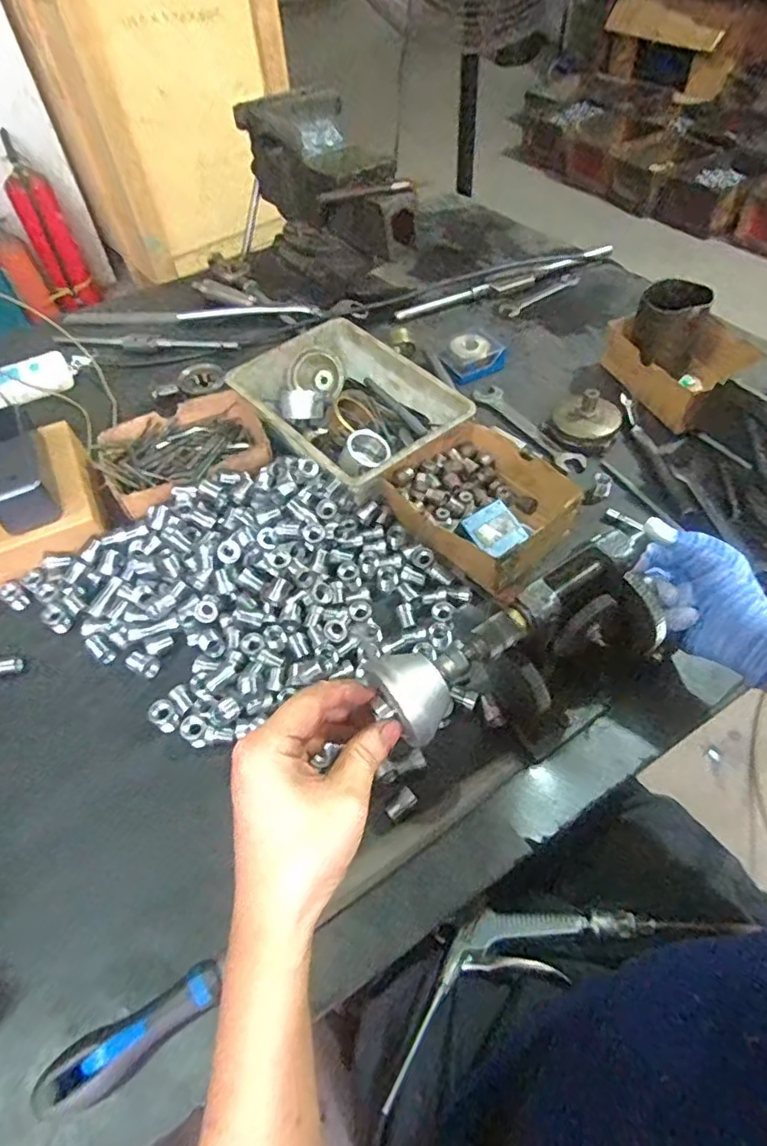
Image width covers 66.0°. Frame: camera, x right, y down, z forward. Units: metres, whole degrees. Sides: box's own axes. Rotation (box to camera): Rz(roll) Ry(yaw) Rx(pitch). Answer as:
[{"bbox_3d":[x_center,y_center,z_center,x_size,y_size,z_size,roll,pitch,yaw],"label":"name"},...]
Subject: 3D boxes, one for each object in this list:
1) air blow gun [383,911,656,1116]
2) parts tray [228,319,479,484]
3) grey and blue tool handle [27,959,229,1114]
[{"bbox_3d":[0.099,0.328,0.492,0.238,0.022,0.077,-25,34,-12],"label":"air blow gun"},{"bbox_3d":[-0.044,-0.185,0.674,0.170,0.066,0.241,-35,58,-22],"label":"parts tray"},{"bbox_3d":[-0.152,0.284,0.360,0.115,0.031,0.031,-26,55,-16],"label":"grey and blue tool handle"}]

